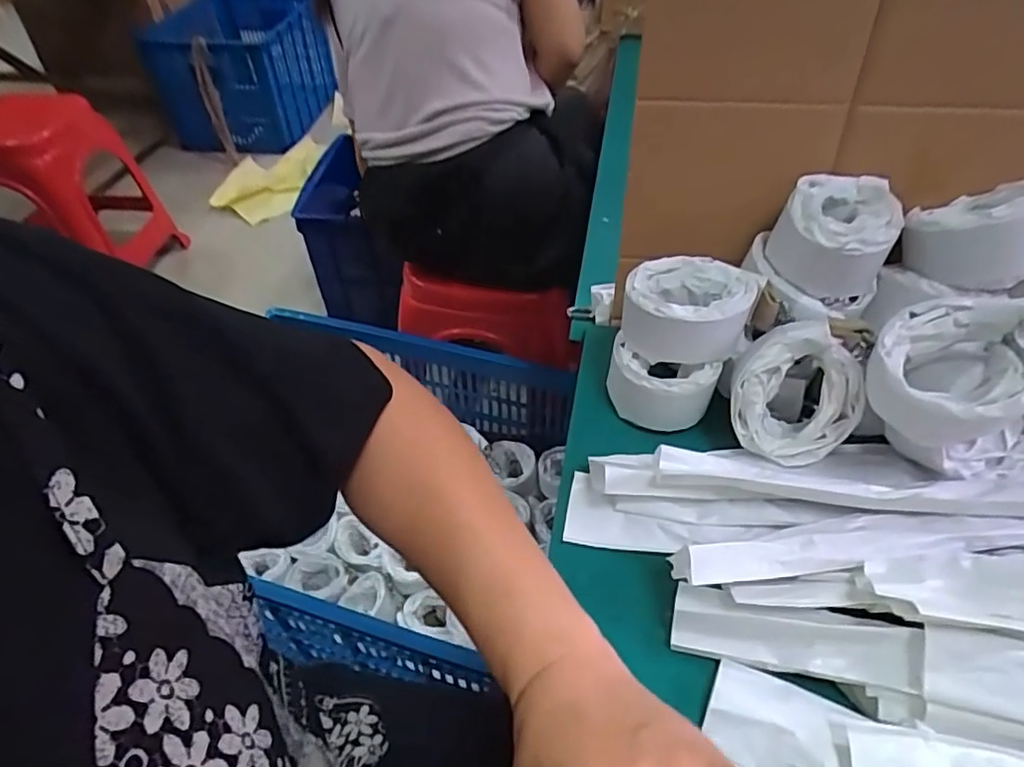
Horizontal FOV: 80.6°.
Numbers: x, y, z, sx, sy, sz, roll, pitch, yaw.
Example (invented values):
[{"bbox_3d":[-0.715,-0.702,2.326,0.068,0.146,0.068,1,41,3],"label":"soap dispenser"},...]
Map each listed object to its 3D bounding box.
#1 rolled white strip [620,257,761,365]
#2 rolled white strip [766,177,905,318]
[{"bbox_3d":[0.139,-0.060,0.479,0.093,0.054,0.083,18,50,17],"label":"rolled white strip"},{"bbox_3d":[0.242,-0.111,0.459,0.081,0.063,0.096,22,51,20],"label":"rolled white strip"}]

